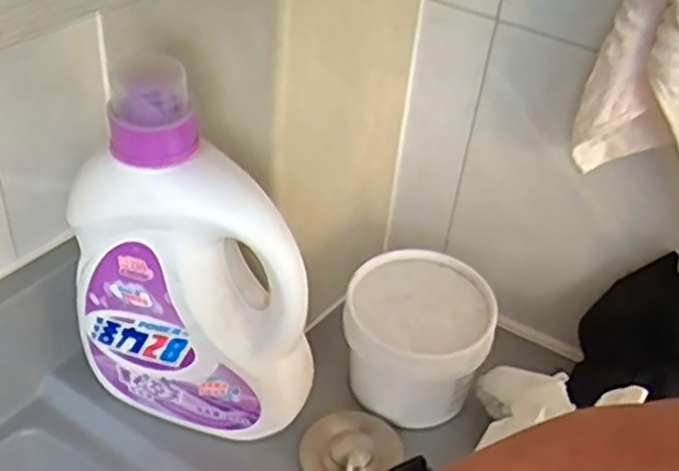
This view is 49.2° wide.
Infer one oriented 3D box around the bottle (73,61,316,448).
[{"bbox_3d":[-0.108,0.029,0.567,0.186,0.274,0.086,22,40,18],"label":"bottle"}]

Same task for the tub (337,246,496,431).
[{"bbox_3d":[0.068,0.090,0.656,0.121,0.095,0.116,4,38,-3],"label":"tub"}]

